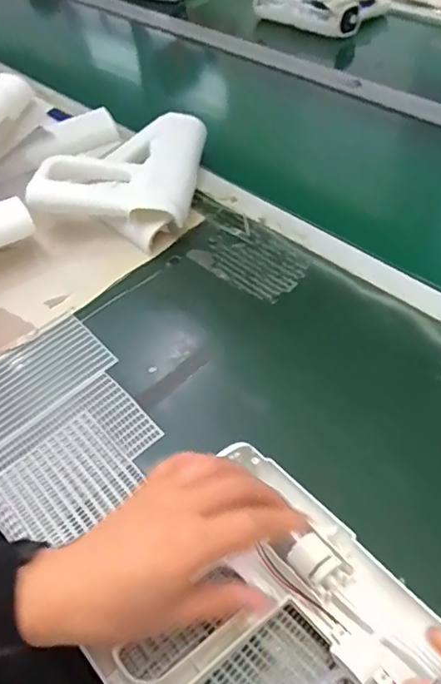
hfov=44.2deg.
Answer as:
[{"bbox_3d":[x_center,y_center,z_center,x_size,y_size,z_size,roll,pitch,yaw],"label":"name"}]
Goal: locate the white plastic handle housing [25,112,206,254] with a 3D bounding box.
[{"bbox_3d":[-0.112,-0.207,0.677,0.159,0.076,0.196,12,52,14],"label":"white plastic handle housing"}]

